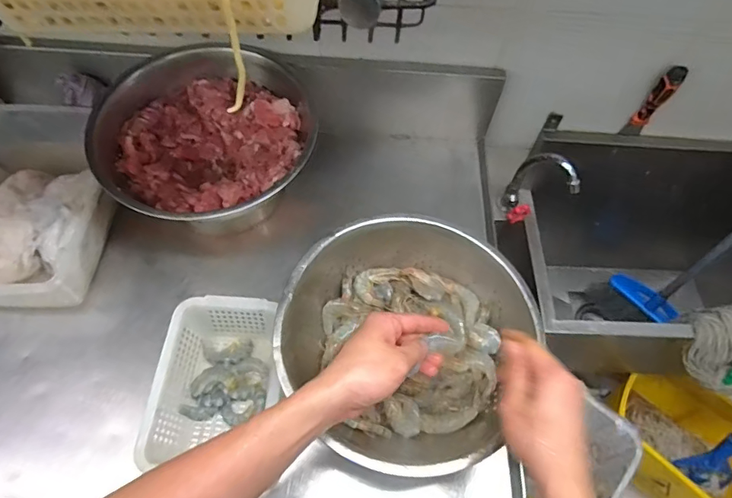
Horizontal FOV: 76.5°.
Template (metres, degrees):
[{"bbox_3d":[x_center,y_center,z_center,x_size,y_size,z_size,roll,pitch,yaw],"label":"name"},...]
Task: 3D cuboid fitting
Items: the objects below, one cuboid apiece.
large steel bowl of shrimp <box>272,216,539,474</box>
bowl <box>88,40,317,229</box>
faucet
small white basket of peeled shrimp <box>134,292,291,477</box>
[{"bbox_3d":[0.048,0.111,0.629,0.298,0.104,0.297,1,60,-2],"label":"large steel bowl of shrimp"},{"bbox_3d":[-0.249,-0.149,0.759,0.310,0.178,0.299,1,60,-2],"label":"bowl"},{"bbox_3d":[0.326,-0.107,0.902,0.048,0.198,0.128,-16,62,-11],"label":"faucet"},{"bbox_3d":[-0.202,0.182,0.638,0.145,0.088,0.211,4,60,0],"label":"small white basket of peeled shrimp"}]

